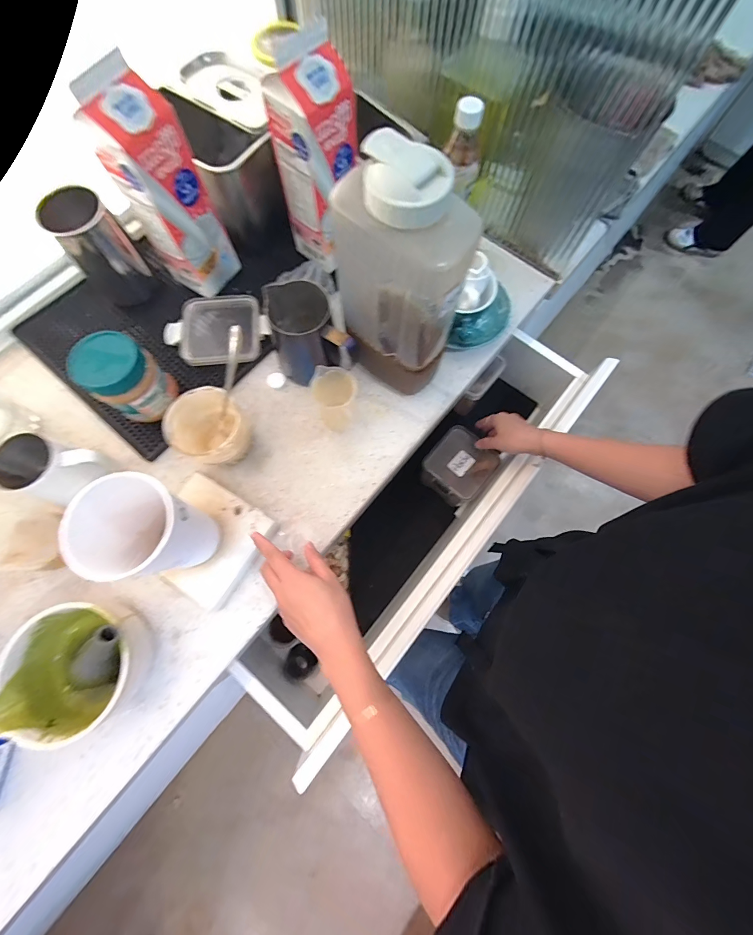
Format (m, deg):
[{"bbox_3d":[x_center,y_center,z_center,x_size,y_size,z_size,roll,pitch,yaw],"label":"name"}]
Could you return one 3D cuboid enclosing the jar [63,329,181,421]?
[{"bbox_3d":[-0.300,-0.104,0.439,0.069,0.110,0.074,0,75,-1],"label":"jar"}]

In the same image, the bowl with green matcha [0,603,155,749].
[{"bbox_3d":[-0.308,0.203,0.368,0.114,0.086,0.119,0,75,-1],"label":"bowl with green matcha"}]

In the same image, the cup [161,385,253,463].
[{"bbox_3d":[-0.196,-0.043,0.442,0.087,0.078,0.082,0,75,-1],"label":"cup"}]

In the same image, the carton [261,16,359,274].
[{"bbox_3d":[-0.074,-0.378,0.448,0.078,0.212,0.084,42,78,10],"label":"carton"}]

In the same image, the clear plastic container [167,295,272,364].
[{"bbox_3d":[-0.227,-0.198,0.513,0.144,0.020,0.106,-6,76,-3],"label":"clear plastic container"}]

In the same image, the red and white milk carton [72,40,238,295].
[{"bbox_3d":[-0.251,-0.323,0.439,0.068,0.226,0.081,27,77,6],"label":"red and white milk carton"}]

